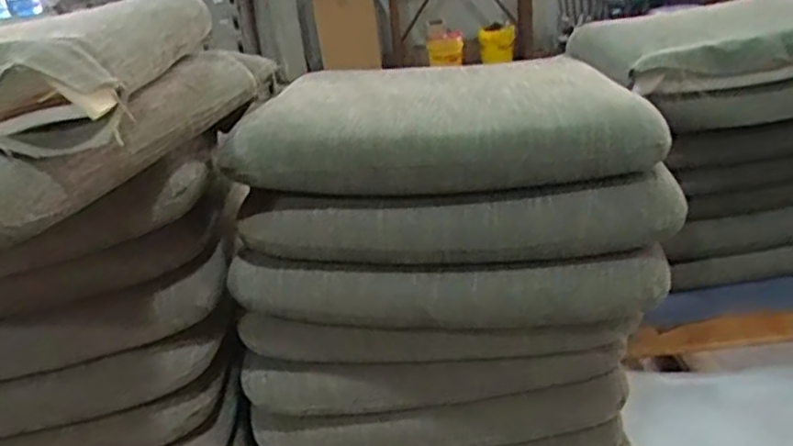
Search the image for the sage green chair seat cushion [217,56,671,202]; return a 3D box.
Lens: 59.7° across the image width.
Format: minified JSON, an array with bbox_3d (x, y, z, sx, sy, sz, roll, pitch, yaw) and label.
[{"bbox_3d":[0.070,-0.131,0.774,0.403,0.059,0.368,-1,25,12],"label":"sage green chair seat cushion"}]

